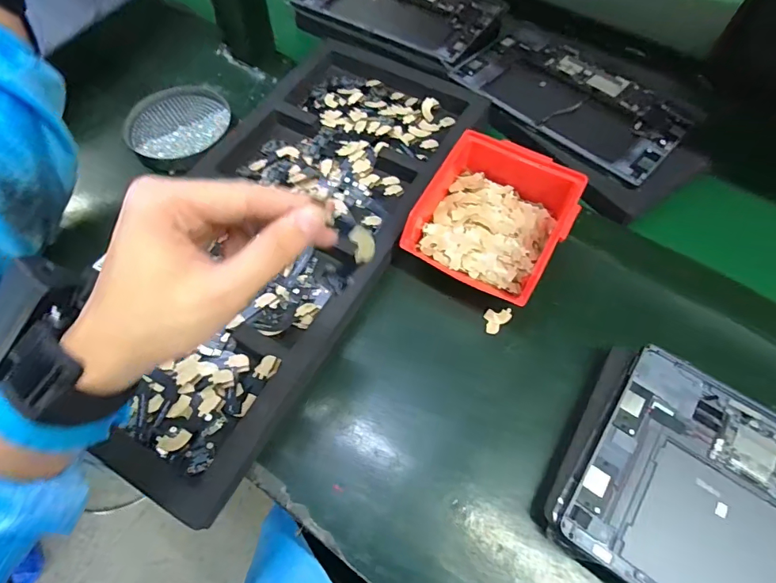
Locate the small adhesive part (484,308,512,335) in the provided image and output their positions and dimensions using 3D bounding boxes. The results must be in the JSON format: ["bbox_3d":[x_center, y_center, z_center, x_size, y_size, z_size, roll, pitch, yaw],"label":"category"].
[{"bbox_3d":[0.100,0.025,0.411,0.031,0.007,0.019,-40,69,-21],"label":"small adhesive part"}]

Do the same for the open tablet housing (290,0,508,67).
[{"bbox_3d":[0.024,-0.401,0.618,0.266,0.008,0.173,28,64,14],"label":"open tablet housing"}]

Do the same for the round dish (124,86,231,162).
[{"bbox_3d":[-0.241,-0.198,0.519,0.115,0.015,0.121,1,61,-1],"label":"round dish"}]

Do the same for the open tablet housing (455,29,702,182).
[{"bbox_3d":[0.222,-0.234,0.528,0.159,0.007,0.254,-40,69,-21],"label":"open tablet housing"}]

